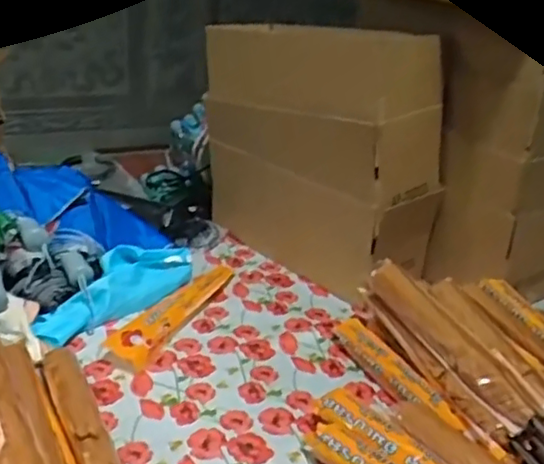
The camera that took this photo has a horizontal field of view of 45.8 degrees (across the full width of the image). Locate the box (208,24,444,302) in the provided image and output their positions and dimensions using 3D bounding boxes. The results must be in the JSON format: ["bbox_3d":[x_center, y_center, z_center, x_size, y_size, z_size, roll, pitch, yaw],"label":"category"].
[{"bbox_3d":[0.078,-0.138,1.155,0.176,0.428,0.447,-13,30,-37],"label":"box"}]

